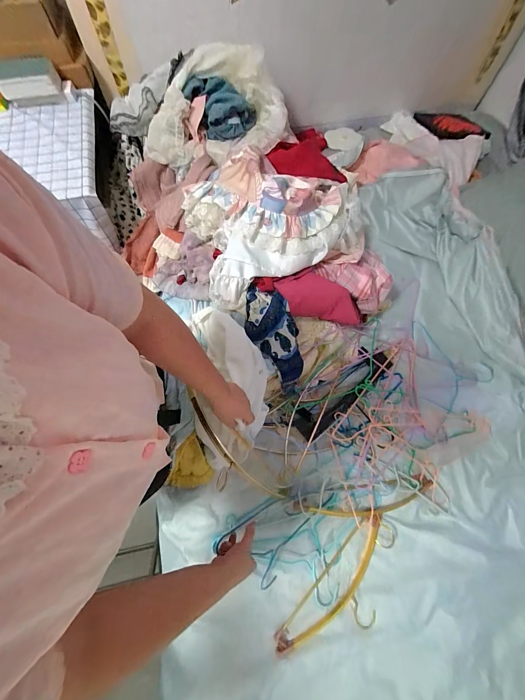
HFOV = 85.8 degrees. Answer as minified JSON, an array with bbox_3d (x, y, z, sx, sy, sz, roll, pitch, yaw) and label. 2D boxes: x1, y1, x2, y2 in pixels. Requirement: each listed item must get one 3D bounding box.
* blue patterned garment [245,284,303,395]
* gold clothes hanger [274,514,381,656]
[{"bbox_3d":[0.036,-0.025,0.743,0.119,0.062,0.291,-24,100,-9],"label":"blue patterned garment"},{"bbox_3d":[0.196,0.568,0.657,0.138,0.031,0.354,42,75,12],"label":"gold clothes hanger"}]

